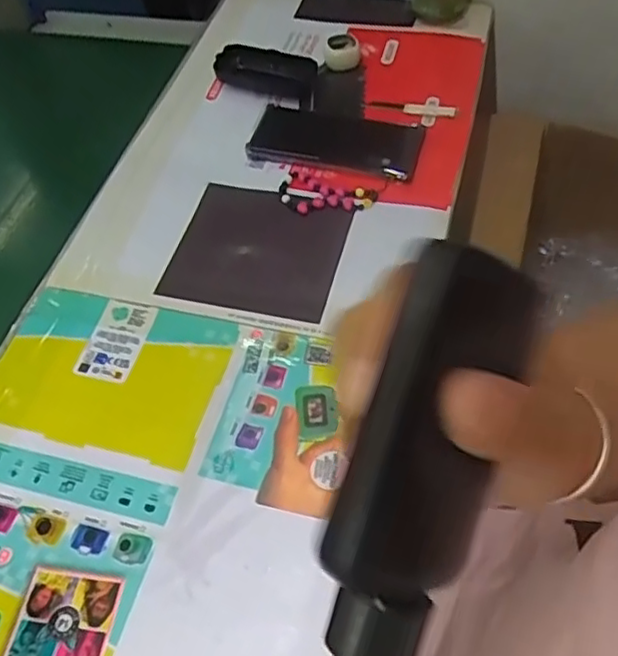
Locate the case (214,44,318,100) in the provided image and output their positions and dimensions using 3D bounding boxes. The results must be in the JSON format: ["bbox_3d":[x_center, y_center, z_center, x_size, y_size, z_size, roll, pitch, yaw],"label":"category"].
[{"bbox_3d":[-0.044,-0.278,0.697,0.108,0.031,0.052,16,58,15],"label":"case"}]

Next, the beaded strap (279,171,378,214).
[{"bbox_3d":[0.015,-0.122,0.594,0.085,0.007,0.046,17,58,15],"label":"beaded strap"}]

